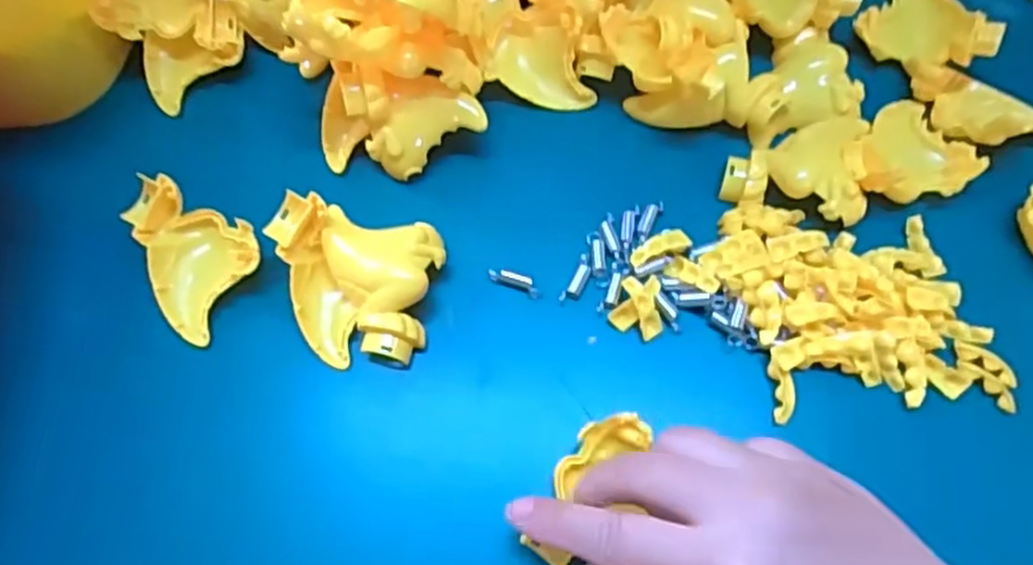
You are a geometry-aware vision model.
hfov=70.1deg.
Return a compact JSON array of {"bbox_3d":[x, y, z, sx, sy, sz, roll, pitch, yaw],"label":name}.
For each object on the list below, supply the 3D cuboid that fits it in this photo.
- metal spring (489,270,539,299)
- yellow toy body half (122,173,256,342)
[{"bbox_3d":[-0.001,-0.001,0.352,0.025,0.005,0.008,24,70,-3],"label":"metal spring"},{"bbox_3d":[-0.159,-0.015,0.346,0.067,0.026,0.055,36,73,14],"label":"yellow toy body half"}]

